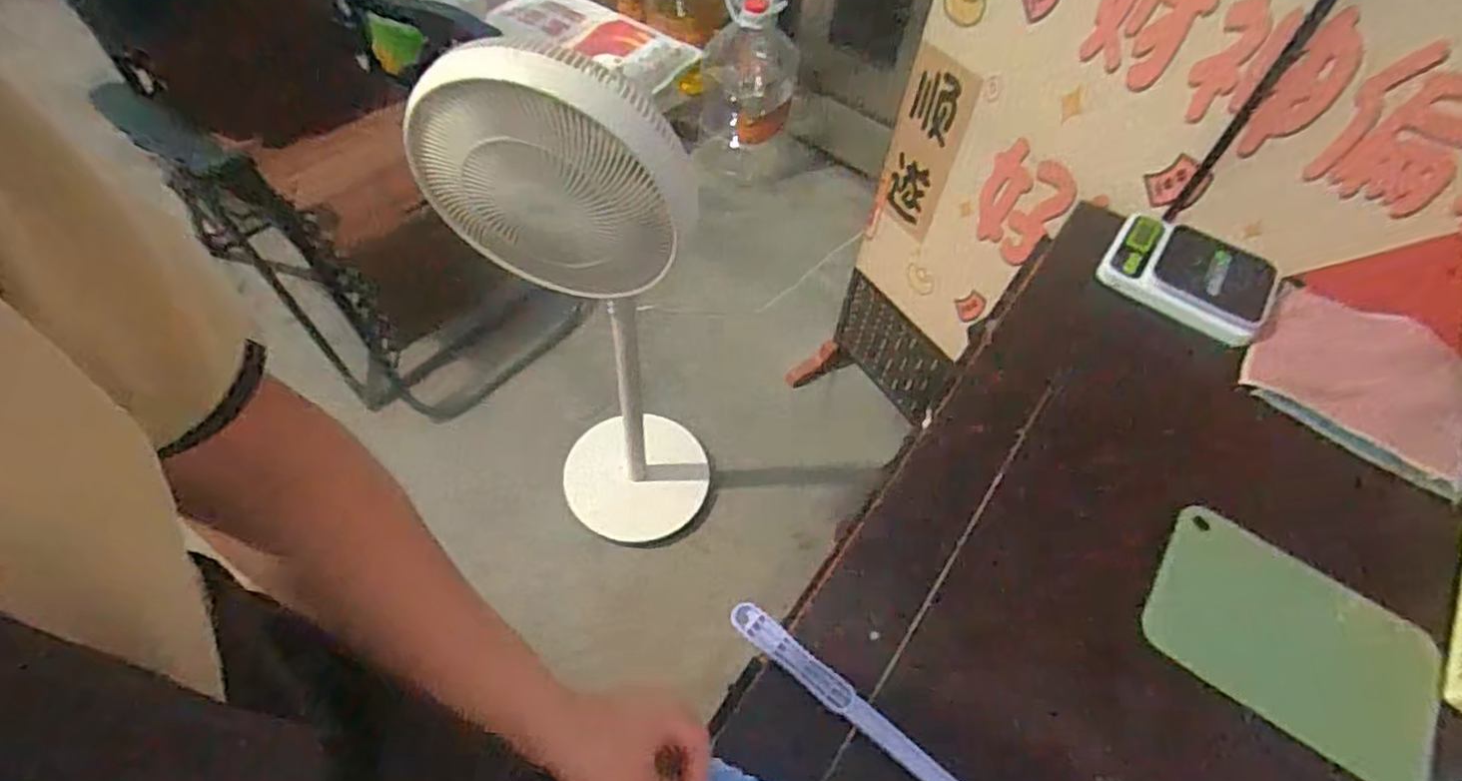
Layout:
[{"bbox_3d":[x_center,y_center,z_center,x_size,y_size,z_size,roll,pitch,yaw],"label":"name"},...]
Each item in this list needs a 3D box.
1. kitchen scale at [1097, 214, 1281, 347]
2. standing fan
[{"bbox_3d":[0.595,-0.150,0.952,0.201,0.027,0.154,33,59,16],"label":"kitchen scale"},{"bbox_3d":[-0.189,-0.097,1.220,0.330,1.092,0.276,13,56,3],"label":"standing fan"}]

